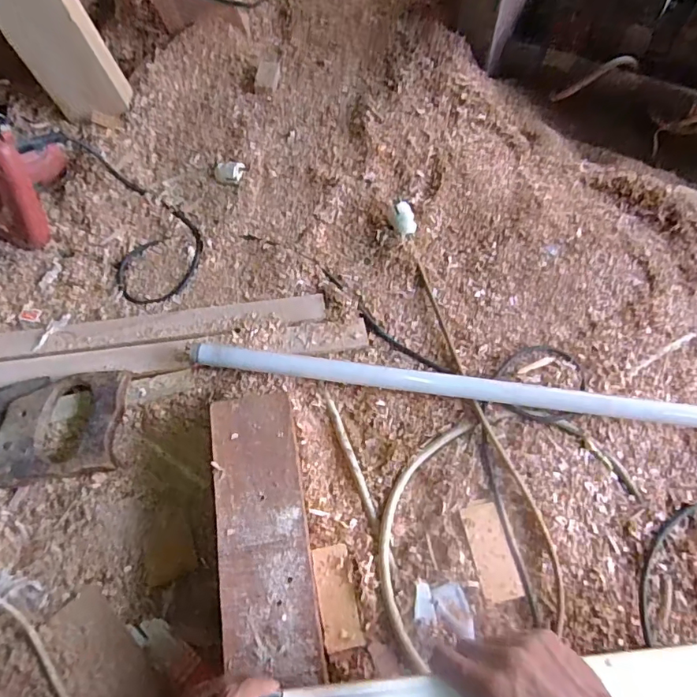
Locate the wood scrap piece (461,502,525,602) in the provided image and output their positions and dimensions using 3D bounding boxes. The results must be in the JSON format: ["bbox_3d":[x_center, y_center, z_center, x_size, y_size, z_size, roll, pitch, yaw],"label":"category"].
[{"bbox_3d":[0.150,0.210,0.519,0.042,0.005,0.092,-8,58,-6],"label":"wood scrap piece"}]

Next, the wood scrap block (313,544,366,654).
[{"bbox_3d":[-0.011,0.245,0.495,0.036,0.008,0.093,-9,58,-7],"label":"wood scrap block"}]

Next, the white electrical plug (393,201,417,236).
[{"bbox_3d":[0.077,-0.178,0.681,0.030,0.024,0.052,-2,58,-2],"label":"white electrical plug"}]

